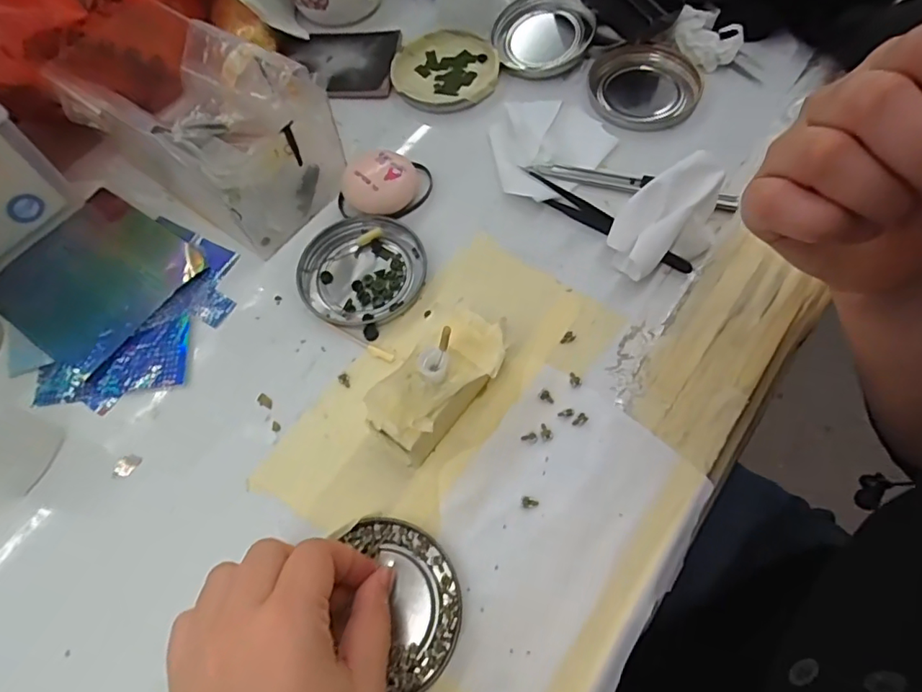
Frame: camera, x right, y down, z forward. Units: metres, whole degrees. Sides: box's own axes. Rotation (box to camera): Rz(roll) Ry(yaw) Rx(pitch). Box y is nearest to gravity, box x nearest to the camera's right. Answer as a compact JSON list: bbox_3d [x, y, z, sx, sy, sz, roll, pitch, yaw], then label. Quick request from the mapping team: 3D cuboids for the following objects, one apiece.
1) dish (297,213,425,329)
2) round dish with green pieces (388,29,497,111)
[{"bbox_3d":[-0.063,-0.048,0.345,0.077,0.008,0.075,-1,64,3],"label":"dish"},{"bbox_3d":[-0.013,-0.212,0.416,0.078,0.011,0.082,-1,64,3],"label":"round dish with green pieces"}]

